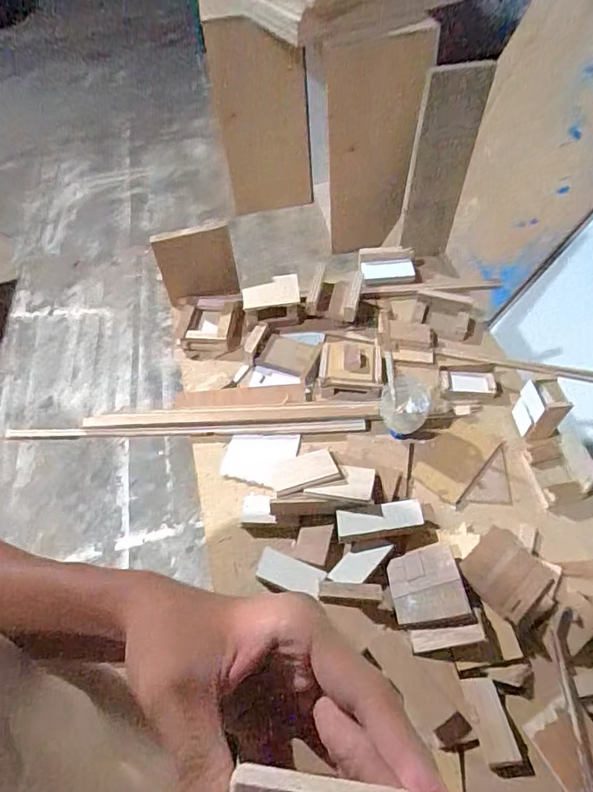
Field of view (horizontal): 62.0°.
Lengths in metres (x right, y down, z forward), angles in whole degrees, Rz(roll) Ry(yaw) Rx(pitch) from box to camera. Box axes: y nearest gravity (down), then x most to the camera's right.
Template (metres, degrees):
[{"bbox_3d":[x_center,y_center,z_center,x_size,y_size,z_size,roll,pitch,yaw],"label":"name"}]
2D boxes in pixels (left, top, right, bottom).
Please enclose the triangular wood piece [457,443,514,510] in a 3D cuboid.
[{"bbox_3d":[0.272,0.123,0.675,0.053,0.008,0.113,37,63,26],"label":"triangular wood piece"}]

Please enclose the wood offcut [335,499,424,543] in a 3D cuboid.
[{"bbox_3d":[0.105,0.155,0.626,0.108,0.025,0.040,-9,54,-4],"label":"wood offcut"}]

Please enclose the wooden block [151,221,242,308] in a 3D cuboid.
[{"bbox_3d":[-0.174,-0.226,0.852,0.143,0.138,0.021,-1,51,11],"label":"wooden block"}]

